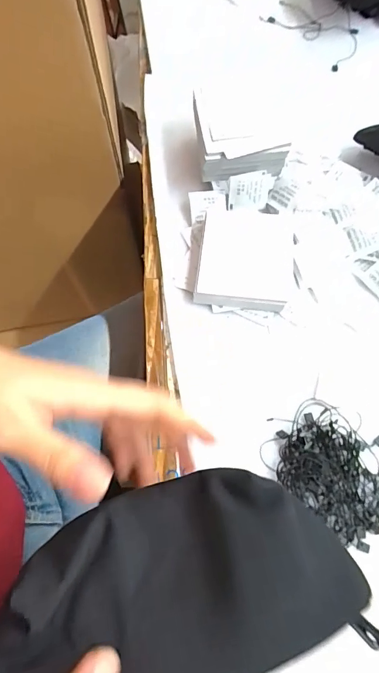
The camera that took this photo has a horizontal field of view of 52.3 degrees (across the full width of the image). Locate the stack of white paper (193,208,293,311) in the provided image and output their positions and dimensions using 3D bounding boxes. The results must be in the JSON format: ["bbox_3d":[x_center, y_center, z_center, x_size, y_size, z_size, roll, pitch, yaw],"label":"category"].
[{"bbox_3d":[0.058,-0.081,0.392,0.092,0.024,0.109,7,67,6],"label":"stack of white paper"}]

